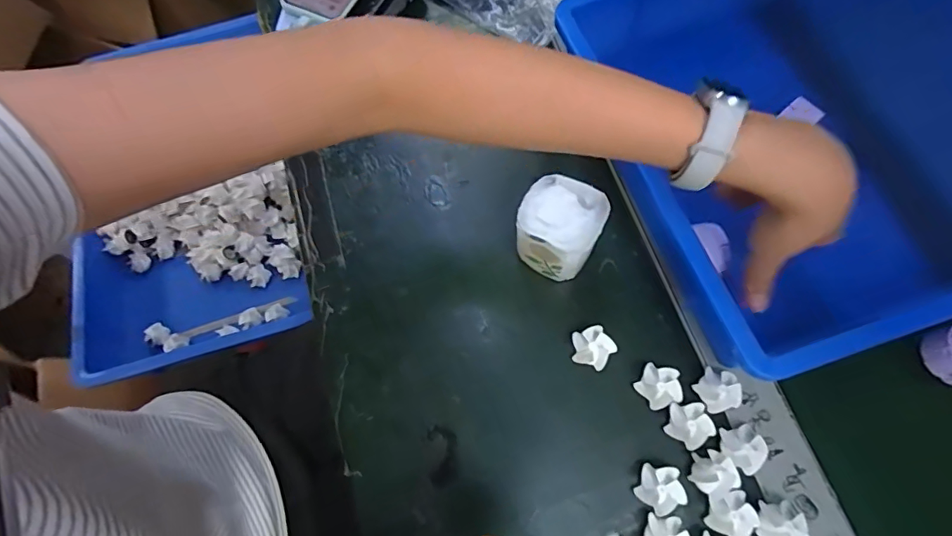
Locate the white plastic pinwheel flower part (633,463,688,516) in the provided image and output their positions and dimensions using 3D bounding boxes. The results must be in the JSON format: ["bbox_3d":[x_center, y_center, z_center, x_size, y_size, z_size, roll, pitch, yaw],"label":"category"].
[{"bbox_3d":[0.139,0.164,0.360,0.034,0.016,0.034,-1,70,2],"label":"white plastic pinwheel flower part"}]

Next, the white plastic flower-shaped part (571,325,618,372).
[{"bbox_3d":[0.096,0.064,0.400,0.034,0.015,0.032,-1,70,2],"label":"white plastic flower-shaped part"}]

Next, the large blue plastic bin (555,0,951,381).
[{"bbox_3d":[0.391,-0.136,0.508,0.534,0.221,0.372,-19,70,-4],"label":"large blue plastic bin"}]

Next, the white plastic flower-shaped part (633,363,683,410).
[{"bbox_3d":[0.146,0.093,0.386,0.032,0.014,0.033,-1,70,2],"label":"white plastic flower-shaped part"}]

